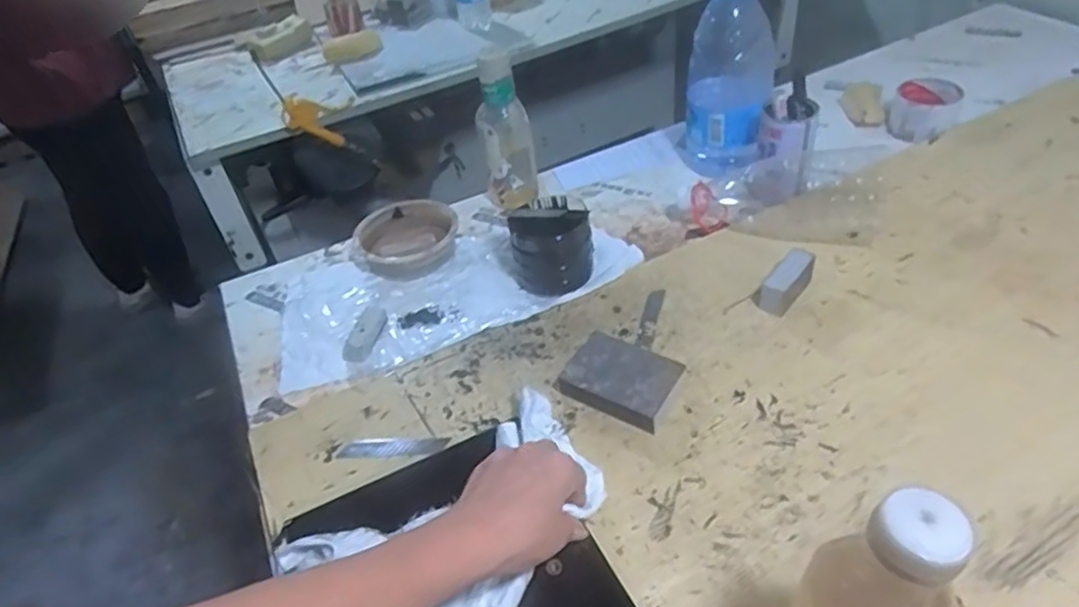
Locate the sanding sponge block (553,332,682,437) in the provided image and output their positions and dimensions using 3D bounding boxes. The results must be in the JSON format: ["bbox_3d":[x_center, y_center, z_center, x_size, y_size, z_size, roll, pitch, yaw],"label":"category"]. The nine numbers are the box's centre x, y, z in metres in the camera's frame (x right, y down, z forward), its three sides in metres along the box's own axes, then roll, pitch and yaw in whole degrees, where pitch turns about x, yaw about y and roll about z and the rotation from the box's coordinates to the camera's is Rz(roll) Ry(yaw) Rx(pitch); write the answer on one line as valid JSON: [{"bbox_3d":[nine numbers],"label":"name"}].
[{"bbox_3d":[0.074,0.073,0.636,0.097,0.029,0.073,22,50,29],"label":"sanding sponge block"}]

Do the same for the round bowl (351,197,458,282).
[{"bbox_3d":[-0.166,-0.083,0.865,0.129,0.031,0.125,-5,42,5],"label":"round bowl"}]

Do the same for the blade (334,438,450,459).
[{"bbox_3d":[-0.134,0.132,0.630,0.101,0.004,0.016,-5,39,6],"label":"blade"}]

